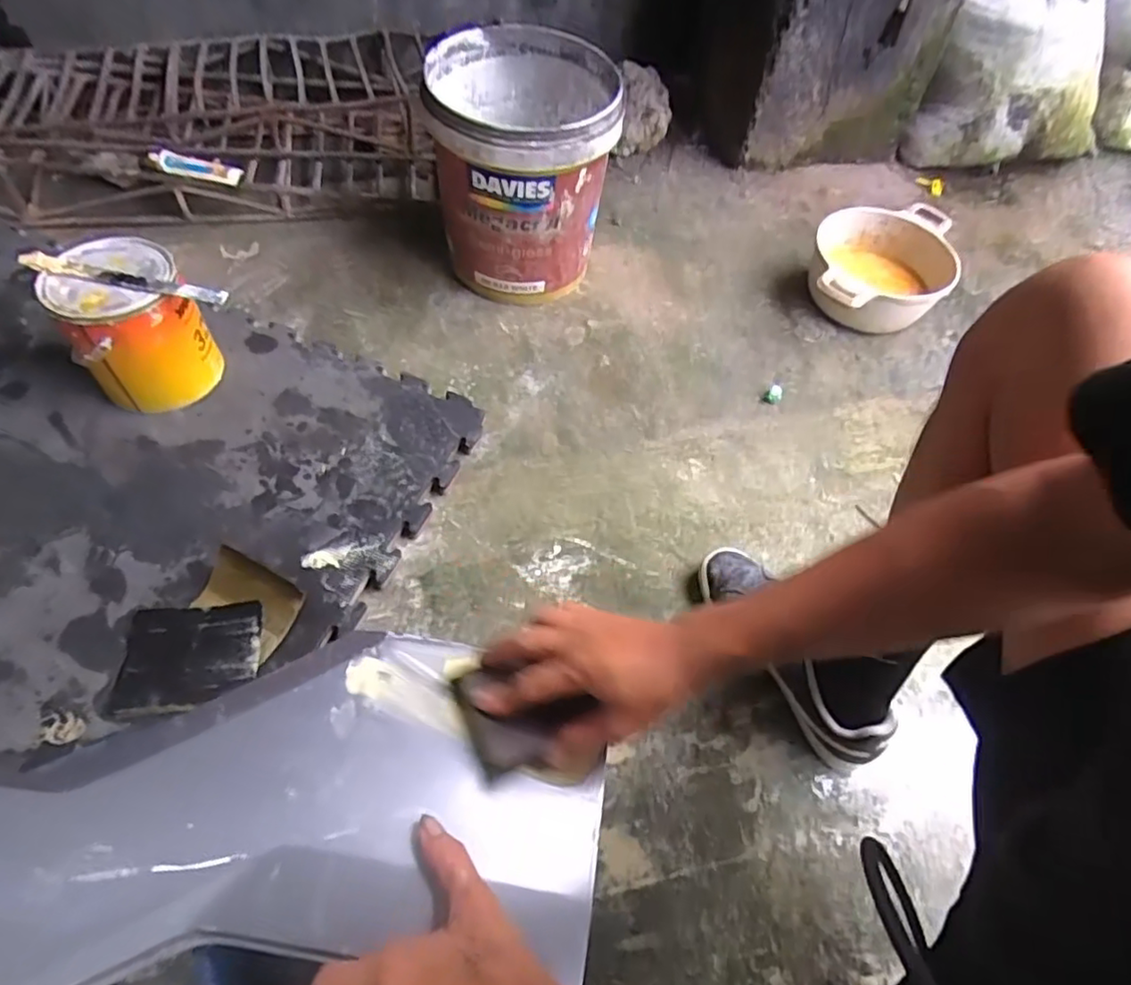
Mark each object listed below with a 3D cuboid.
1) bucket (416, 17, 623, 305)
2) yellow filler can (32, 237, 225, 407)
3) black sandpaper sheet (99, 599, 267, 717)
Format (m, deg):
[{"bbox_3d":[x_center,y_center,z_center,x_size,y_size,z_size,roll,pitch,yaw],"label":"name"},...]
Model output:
[{"bbox_3d":[-0.074,-0.519,1.055,0.267,0.321,0.309,0,56,-5],"label":"bucket"},{"bbox_3d":[-0.574,-0.217,0.855,0.148,0.169,0.156,2,55,-4],"label":"yellow filler can"},{"bbox_3d":[-0.417,0.181,0.700,0.147,0.014,0.116,-2,56,-7],"label":"black sandpaper sheet"}]

